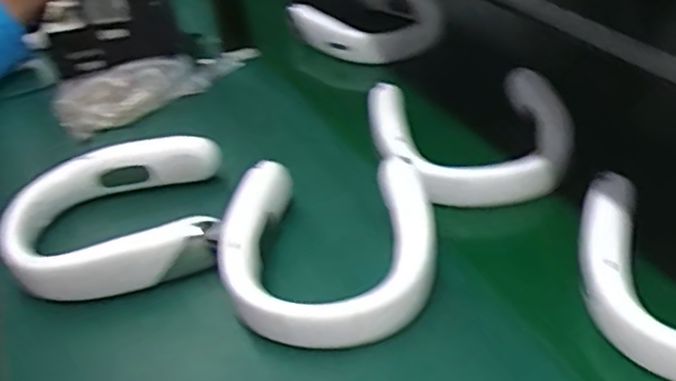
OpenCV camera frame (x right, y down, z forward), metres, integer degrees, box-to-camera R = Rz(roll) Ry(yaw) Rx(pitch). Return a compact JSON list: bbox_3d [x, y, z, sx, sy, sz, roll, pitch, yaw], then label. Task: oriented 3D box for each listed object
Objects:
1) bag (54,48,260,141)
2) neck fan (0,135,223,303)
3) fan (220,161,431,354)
[{"bbox_3d":[-0.225,-0.142,0.850,0.269,0.056,0.116,-20,39,-16],"label":"bag"},{"bbox_3d":[-0.211,0.023,0.630,0.199,0.051,0.172,-13,37,-7],"label":"neck fan"},{"bbox_3d":[-0.008,0.046,0.569,0.177,0.059,0.188,-3,37,7],"label":"fan"}]

